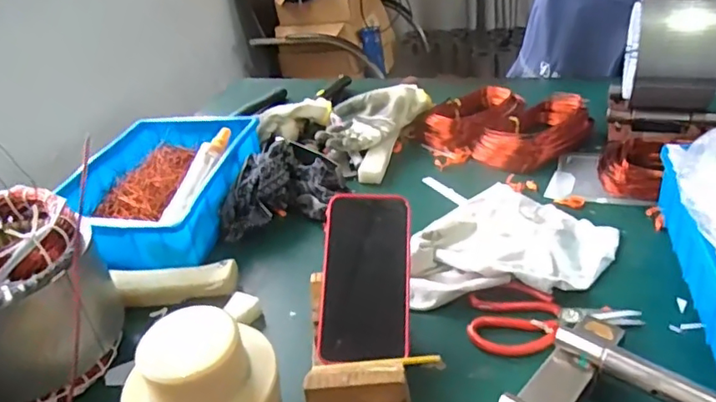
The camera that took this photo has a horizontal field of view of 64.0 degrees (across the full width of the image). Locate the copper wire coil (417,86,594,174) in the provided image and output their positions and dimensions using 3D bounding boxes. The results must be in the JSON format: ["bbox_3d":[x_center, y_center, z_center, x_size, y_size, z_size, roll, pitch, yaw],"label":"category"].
[{"bbox_3d":[0.220,-0.124,0.886,0.229,0.048,0.163,19,41,36],"label":"copper wire coil"}]

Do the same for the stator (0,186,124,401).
[{"bbox_3d":[-0.314,0.090,0.533,0.150,0.157,0.128,-26,37,-28],"label":"stator"}]

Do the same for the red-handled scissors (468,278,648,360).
[{"bbox_3d":[0.189,0.114,0.553,0.158,0.019,0.080,1,33,12],"label":"red-handled scissors"}]

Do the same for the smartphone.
[{"bbox_3d":[0.007,0.068,0.535,0.081,0.013,0.158,0,70,6],"label":"smartphone"}]

